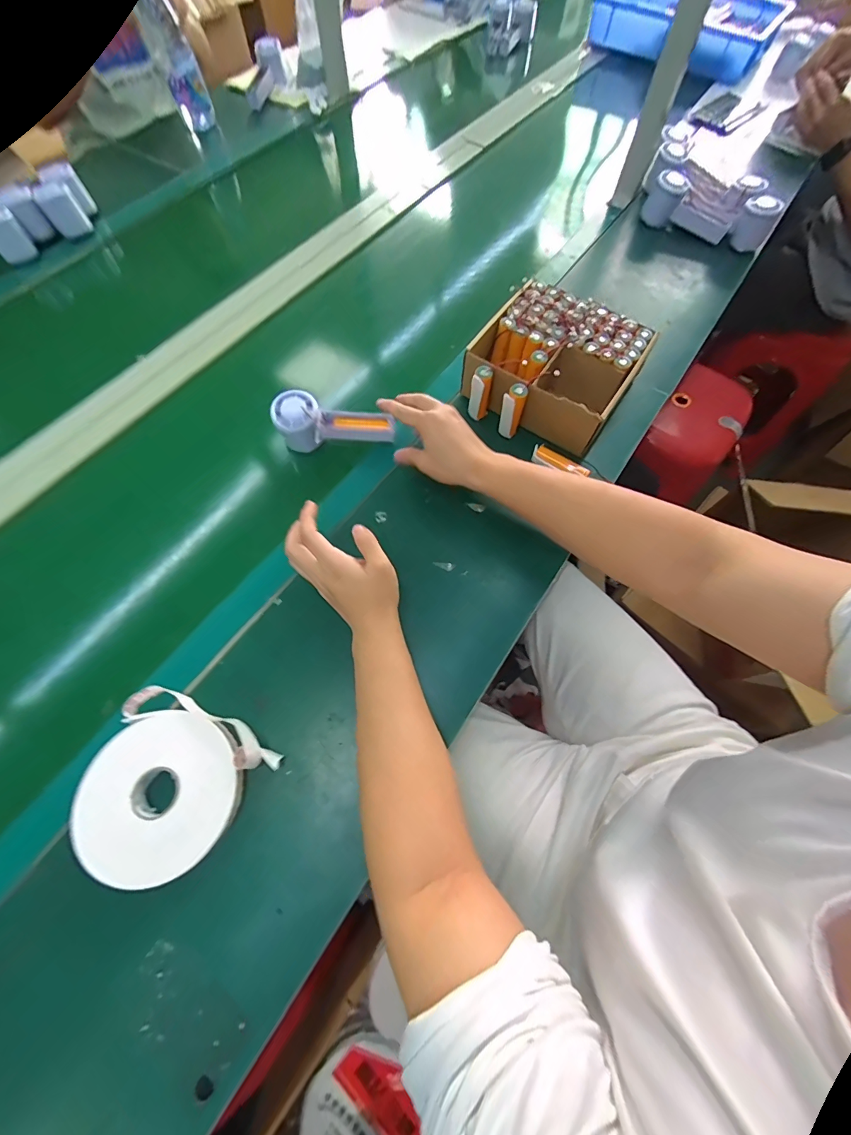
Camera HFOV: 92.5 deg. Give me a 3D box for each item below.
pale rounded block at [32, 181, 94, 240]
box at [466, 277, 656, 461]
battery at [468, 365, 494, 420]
[{"bbox_3d":[-0.617,-0.610,0.695,0.056,0.061,0.036,-30,69,-13],"label":"pale rounded block"},{"bbox_3d":[0.167,-0.262,0.536,0.189,0.071,0.194,32,70,14],"label":"box"},{"bbox_3d":[0.069,-0.220,0.518,0.024,0.066,0.023,8,66,4],"label":"battery"}]

